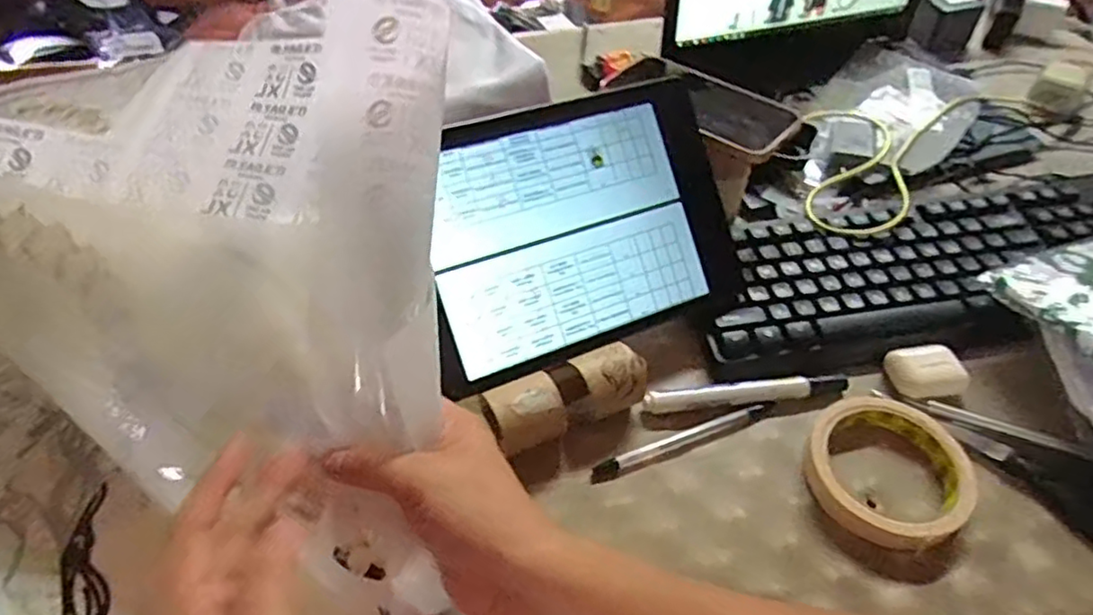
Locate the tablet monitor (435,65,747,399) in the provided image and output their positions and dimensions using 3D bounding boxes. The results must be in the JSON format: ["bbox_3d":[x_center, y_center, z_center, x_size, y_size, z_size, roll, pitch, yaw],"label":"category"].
[{"bbox_3d":[0.024,-0.060,0.442,0.224,0.009,0.173,-17,92,-21],"label":"tablet monitor"}]

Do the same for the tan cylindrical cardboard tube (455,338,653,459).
[{"bbox_3d":[0.011,0.060,0.422,0.107,0.044,0.046,-23,53,-19],"label":"tan cylindrical cardboard tube"}]

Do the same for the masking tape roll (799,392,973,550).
[{"bbox_3d":[0.211,0.096,0.405,0.091,0.021,0.092,0,49,0],"label":"masking tape roll"}]

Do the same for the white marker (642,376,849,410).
[{"bbox_3d":[0.137,0.057,0.447,0.141,0.012,0.016,-6,49,-5],"label":"white marker"}]

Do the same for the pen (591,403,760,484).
[{"bbox_3d":[0.087,0.087,0.429,0.128,0.008,0.012,-19,52,-16],"label":"pen"}]

